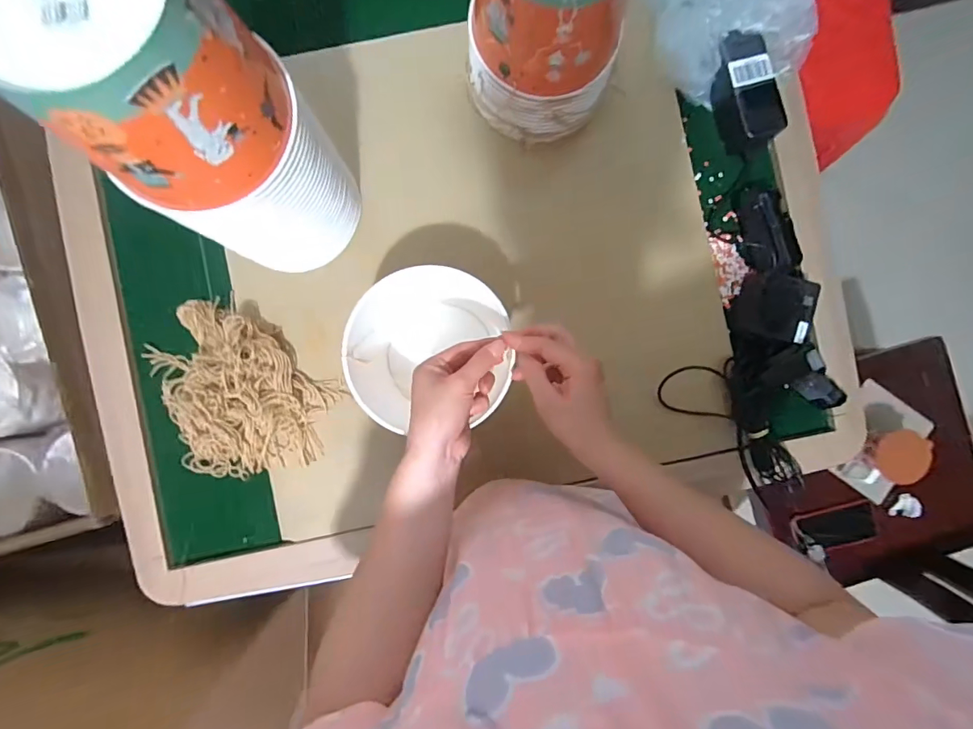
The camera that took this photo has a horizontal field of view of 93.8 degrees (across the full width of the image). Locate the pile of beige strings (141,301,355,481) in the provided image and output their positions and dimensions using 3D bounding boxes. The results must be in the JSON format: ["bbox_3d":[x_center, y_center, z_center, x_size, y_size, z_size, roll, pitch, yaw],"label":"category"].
[{"bbox_3d":[-0.308,0.041,0.545,0.238,0.048,0.187,37,88,0],"label":"pile of beige strings"}]

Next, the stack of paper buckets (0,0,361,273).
[{"bbox_3d":[-0.230,-0.190,0.393,0.134,0.313,0.146,33,88,0],"label":"stack of paper buckets"}]

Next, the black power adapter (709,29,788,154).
[{"bbox_3d":[0.319,-0.335,0.564,0.065,0.042,0.131,-17,89,-2],"label":"black power adapter"}]

